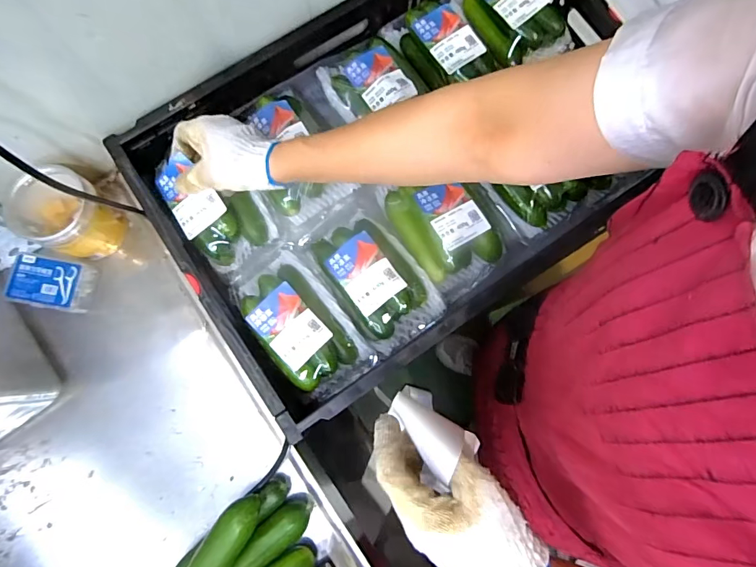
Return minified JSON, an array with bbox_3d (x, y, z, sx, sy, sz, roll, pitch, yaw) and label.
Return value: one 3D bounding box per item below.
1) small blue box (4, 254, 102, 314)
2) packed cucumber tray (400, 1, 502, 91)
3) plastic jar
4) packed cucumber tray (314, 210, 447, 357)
[{"bbox_3d":[-0.380,0.000,0.517,0.081,0.034,0.057,10,79,1],"label":"small blue box"},{"bbox_3d":[0.084,-0.294,0.556,0.069,0.047,0.128,-43,83,-9],"label":"packed cucumber tray"},{"bbox_3d":[-0.353,-0.077,0.502,0.101,0.083,0.091,21,79,3],"label":"plastic jar"},{"bbox_3d":[-0.006,-0.015,0.503,0.101,0.042,0.163,-33,81,-7],"label":"packed cucumber tray"}]

